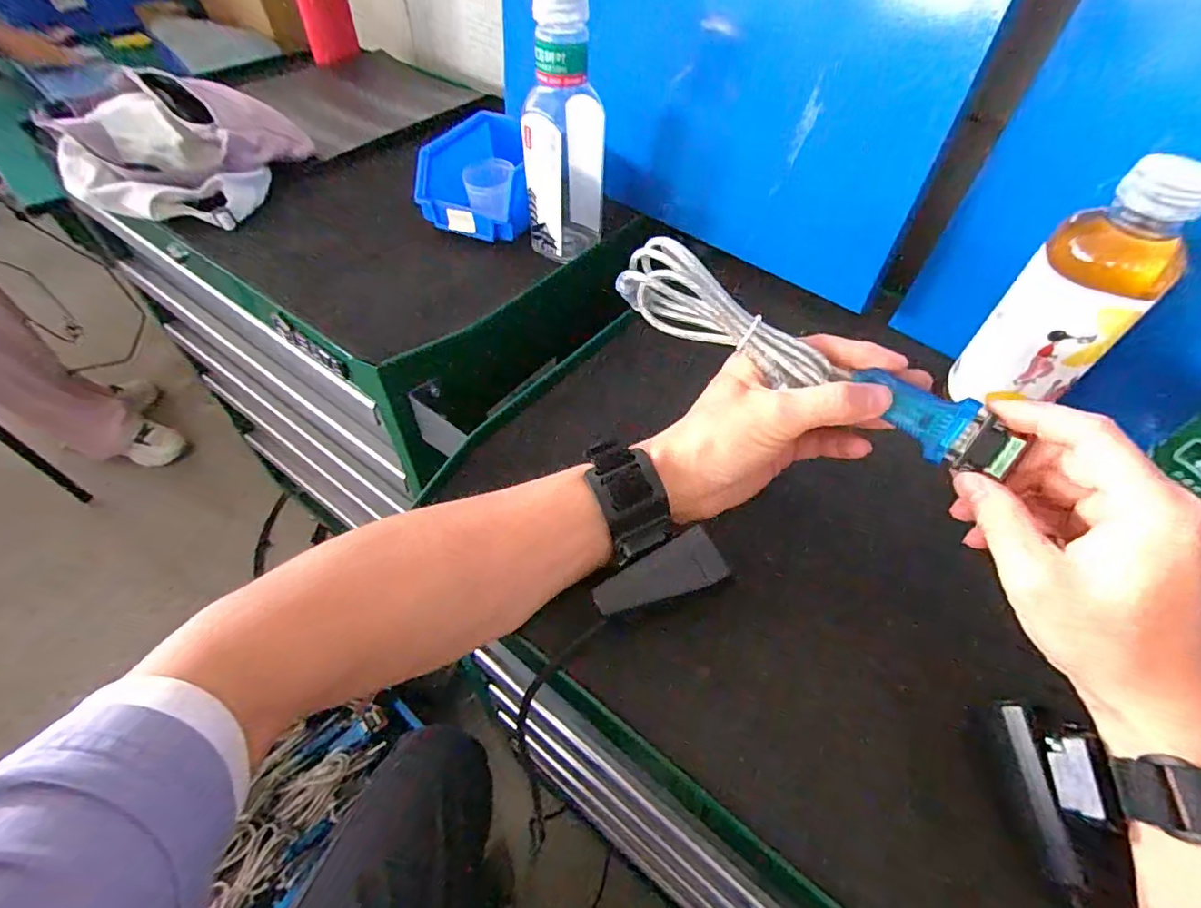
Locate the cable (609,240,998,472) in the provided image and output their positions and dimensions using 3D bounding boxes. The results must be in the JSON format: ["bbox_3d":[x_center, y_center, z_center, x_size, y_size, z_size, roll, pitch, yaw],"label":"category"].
[{"bbox_3d":[0.100,-0.056,0.292,0.201,0.049,0.030,30,57,14],"label":"cable"}]

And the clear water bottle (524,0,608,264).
[{"bbox_3d":[-0.029,-0.280,0.474,0.067,0.198,0.080,4,52,0],"label":"clear water bottle"}]

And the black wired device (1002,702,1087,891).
[{"bbox_3d":[0.190,0.146,0.233,0.008,0.016,0.068,-1,69,-4],"label":"black wired device"}]

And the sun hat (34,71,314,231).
[{"bbox_3d":[-0.446,-0.323,0.563,0.196,0.073,0.198,11,52,5],"label":"sun hat"}]

